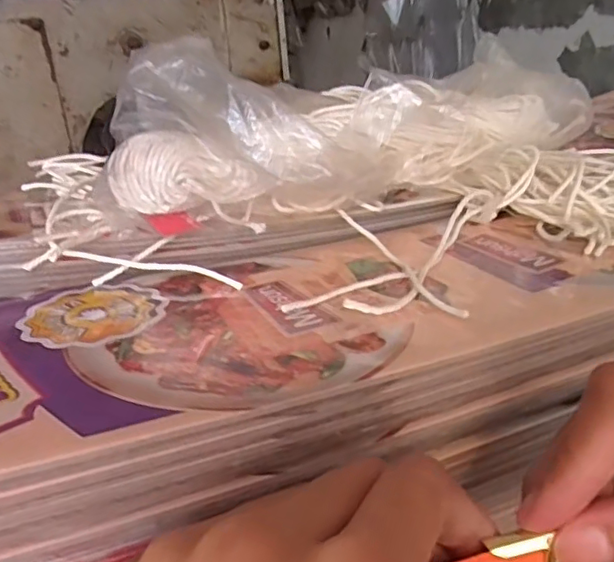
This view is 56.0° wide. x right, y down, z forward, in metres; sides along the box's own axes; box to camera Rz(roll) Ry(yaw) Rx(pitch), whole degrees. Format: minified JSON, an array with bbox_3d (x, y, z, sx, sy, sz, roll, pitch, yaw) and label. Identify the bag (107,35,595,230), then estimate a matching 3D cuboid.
[{"bbox_3d":[0.037,-0.082,0.292,0.258,0.071,0.090,-18,24,-29],"label":"bag"}]

